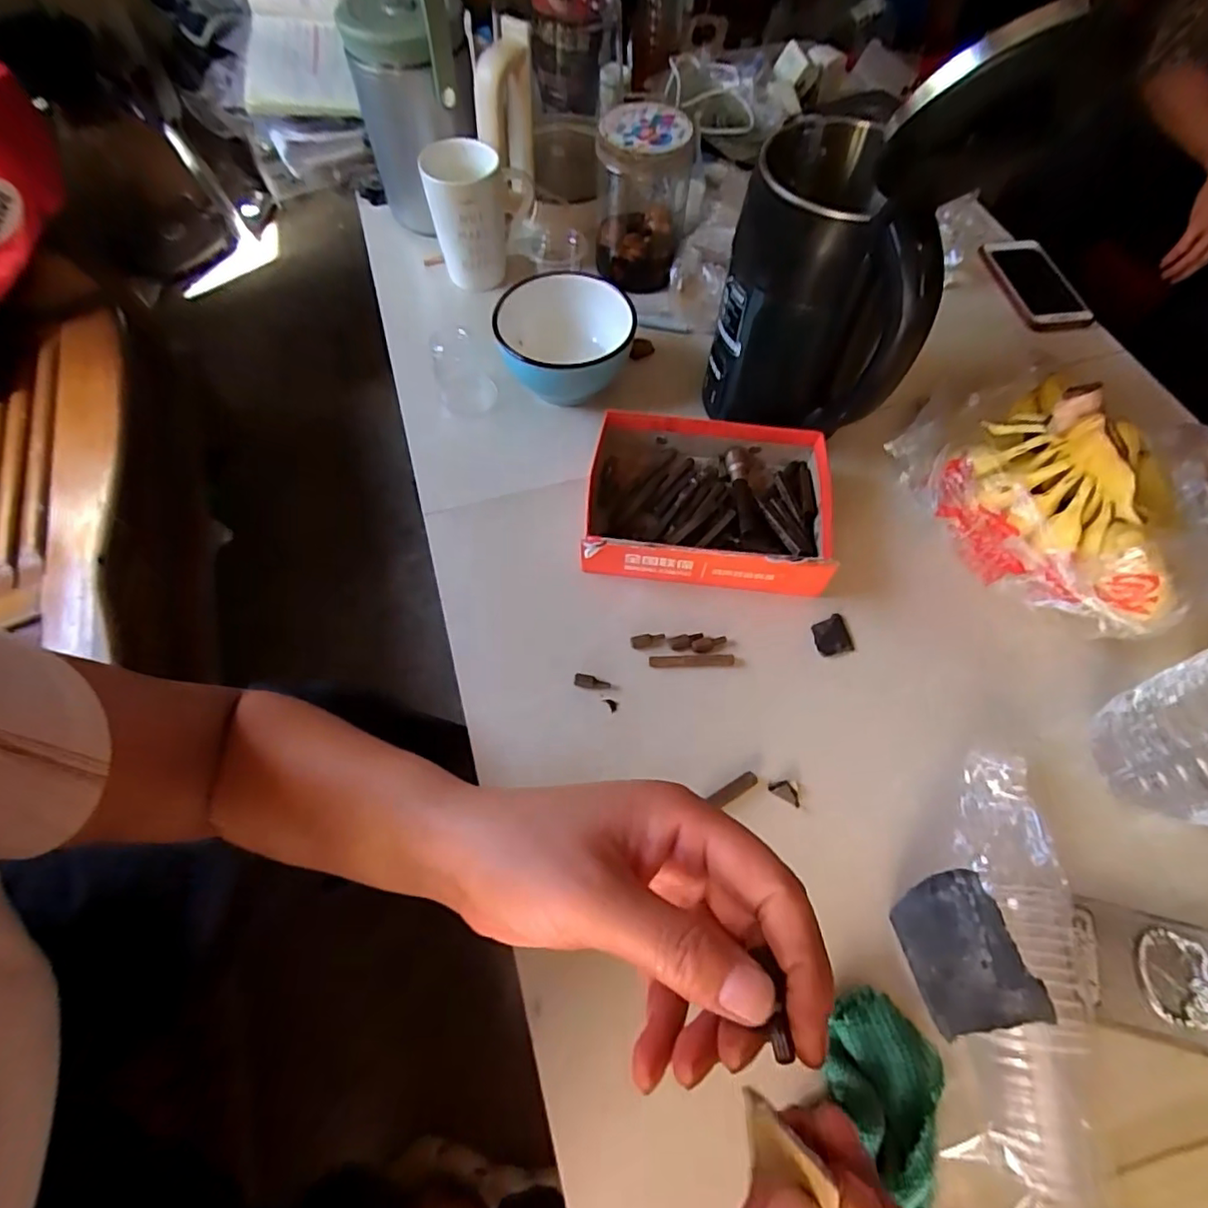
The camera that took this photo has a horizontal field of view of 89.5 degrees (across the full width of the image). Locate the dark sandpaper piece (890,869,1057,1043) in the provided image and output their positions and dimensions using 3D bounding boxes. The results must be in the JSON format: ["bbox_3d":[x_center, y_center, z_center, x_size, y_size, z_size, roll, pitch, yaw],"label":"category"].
[{"bbox_3d":[0.213,0.211,0.371,0.012,0.070,0.080,30,34,-30],"label":"dark sandpaper piece"}]

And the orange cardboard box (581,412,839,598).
[{"bbox_3d":[0.095,-0.094,0.552,0.211,0.054,0.155,5,63,1],"label":"orange cardboard box"}]

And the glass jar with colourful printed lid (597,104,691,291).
[{"bbox_3d":[0.044,-0.449,0.677,0.104,0.153,0.118,5,63,1],"label":"glass jar with colourful printed lid"}]

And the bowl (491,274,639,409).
[{"bbox_3d":[-0.040,-0.261,0.625,0.128,0.078,0.130,1,63,-1],"label":"bowl"}]

